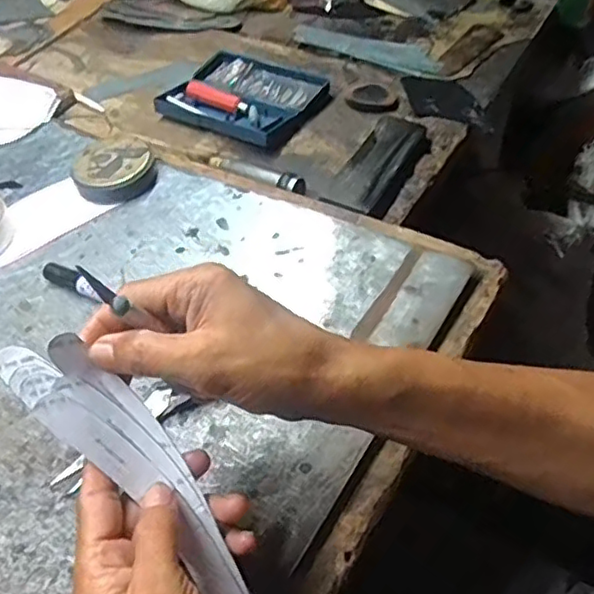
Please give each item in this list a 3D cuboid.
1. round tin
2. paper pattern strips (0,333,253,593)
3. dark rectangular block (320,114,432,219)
[{"bbox_3d":[-0.173,-0.121,0.605,0.076,0.025,0.069,-18,50,-12],"label":"round tin"},{"bbox_3d":[-0.072,0.097,0.322,0.041,0.016,0.196,-40,92,-27],"label":"paper pattern strips"},{"bbox_3d":[0.081,-0.131,0.626,0.061,0.016,0.163,21,53,21],"label":"dark rectangular block"}]

